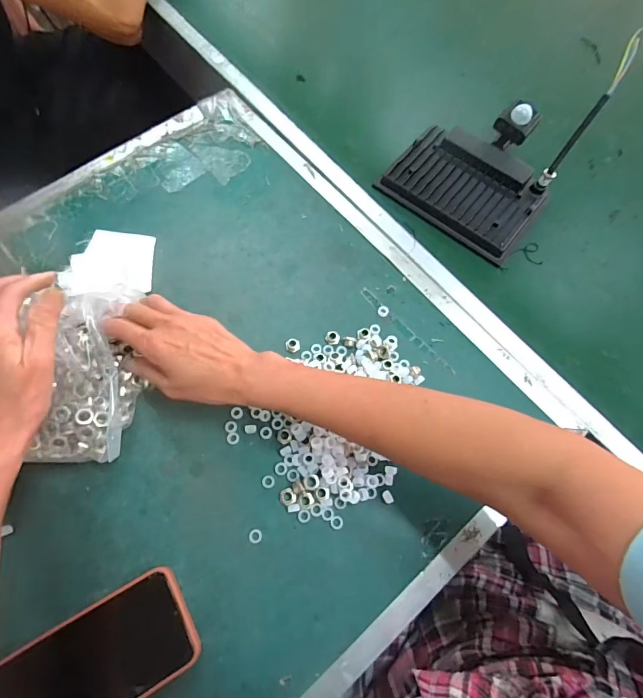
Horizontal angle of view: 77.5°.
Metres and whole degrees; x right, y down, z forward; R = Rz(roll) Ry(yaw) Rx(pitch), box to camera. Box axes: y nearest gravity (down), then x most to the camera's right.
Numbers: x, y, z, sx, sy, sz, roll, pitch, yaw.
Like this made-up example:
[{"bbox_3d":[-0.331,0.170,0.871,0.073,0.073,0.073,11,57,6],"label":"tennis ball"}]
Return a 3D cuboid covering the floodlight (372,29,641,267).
[{"bbox_3d":[0.197,-0.238,0.466,0.176,0.133,0.188,37,74,12],"label":"floodlight"}]

